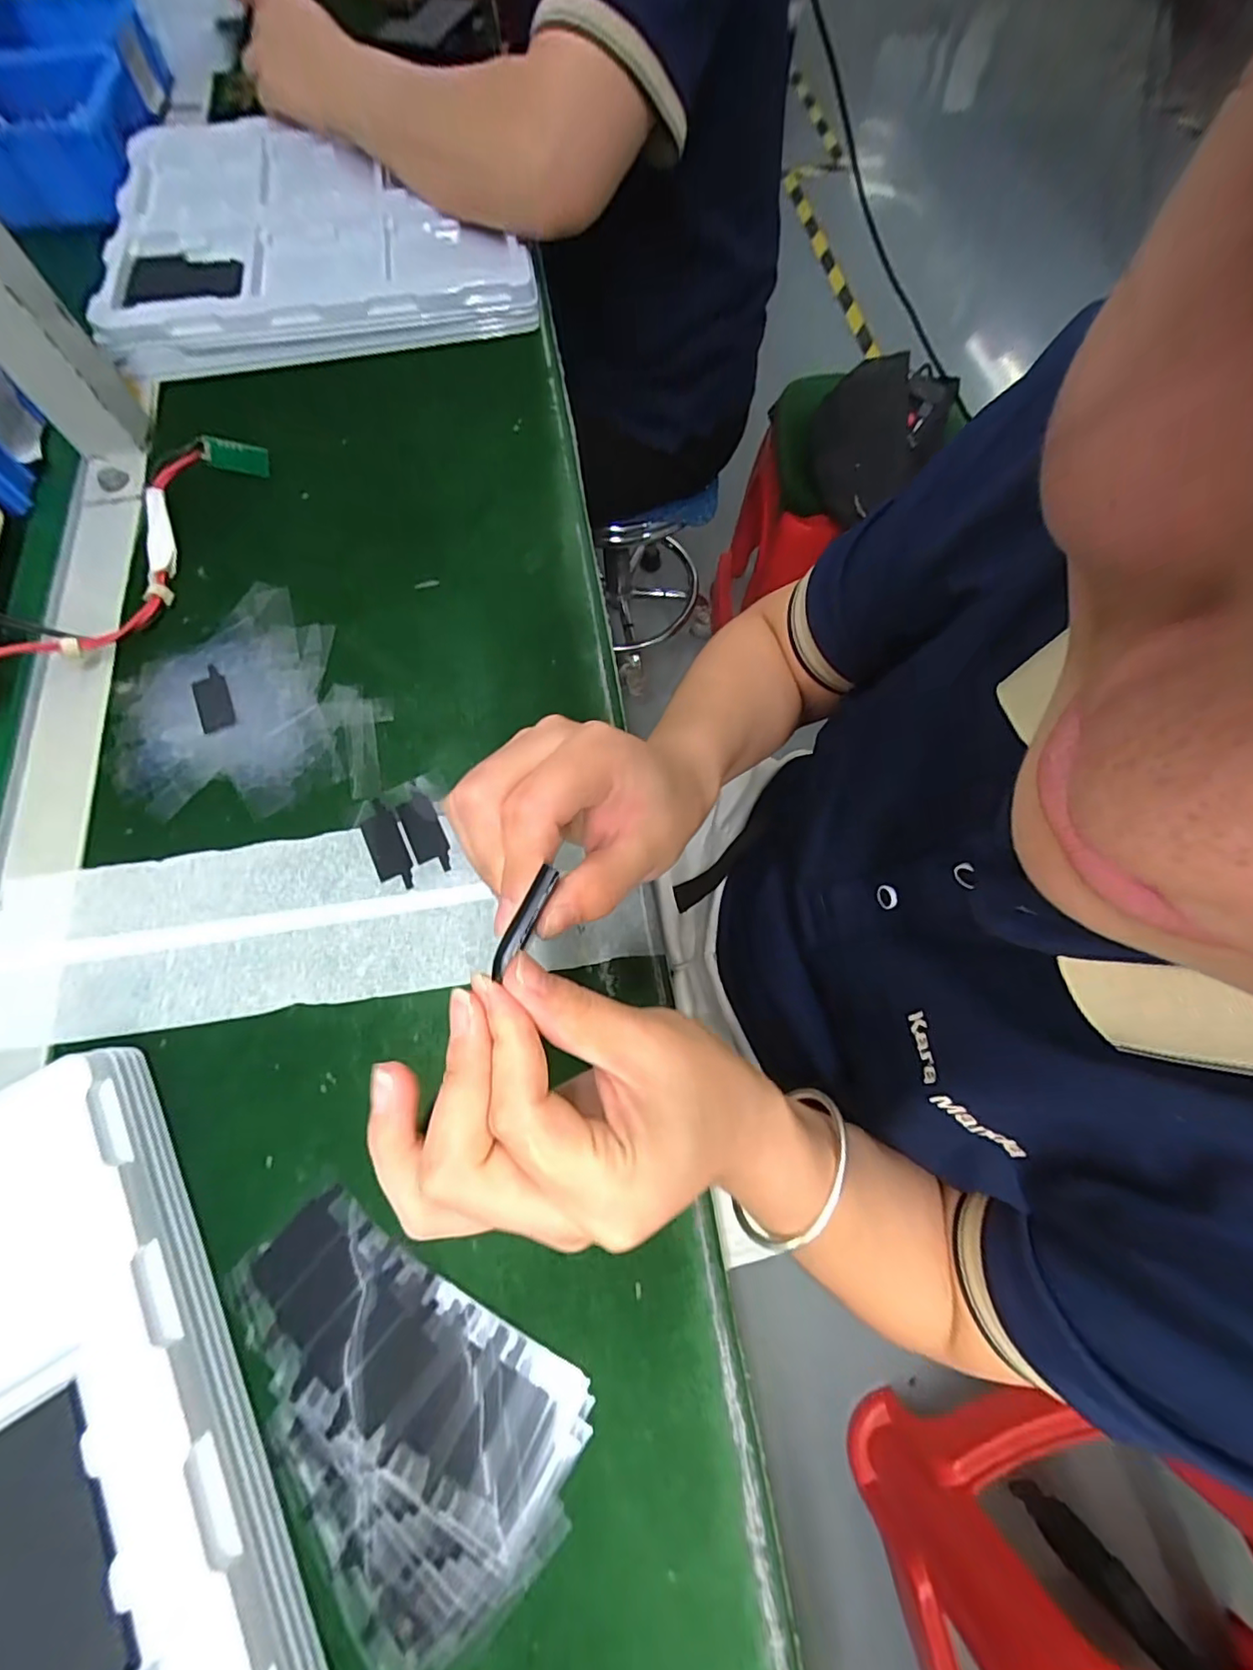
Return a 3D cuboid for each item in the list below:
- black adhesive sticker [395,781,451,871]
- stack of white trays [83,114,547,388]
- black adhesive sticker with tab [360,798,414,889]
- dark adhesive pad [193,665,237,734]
[{"bbox_3d":[-0.111,-0.004,0.316,0.018,0.004,0.052,-26,71,-9],"label":"black adhesive sticker"},{"bbox_3d":[-0.245,-0.479,0.465,0.300,0.046,0.248,-13,70,-6],"label":"stack of white trays"},{"bbox_3d":[-0.129,0.005,0.313,0.019,0.004,0.053,-24,71,-8],"label":"black adhesive sticker with tab"},{"bbox_3d":[-0.243,-0.081,0.342,0.019,0.004,0.046,-24,71,-8],"label":"dark adhesive pad"}]

